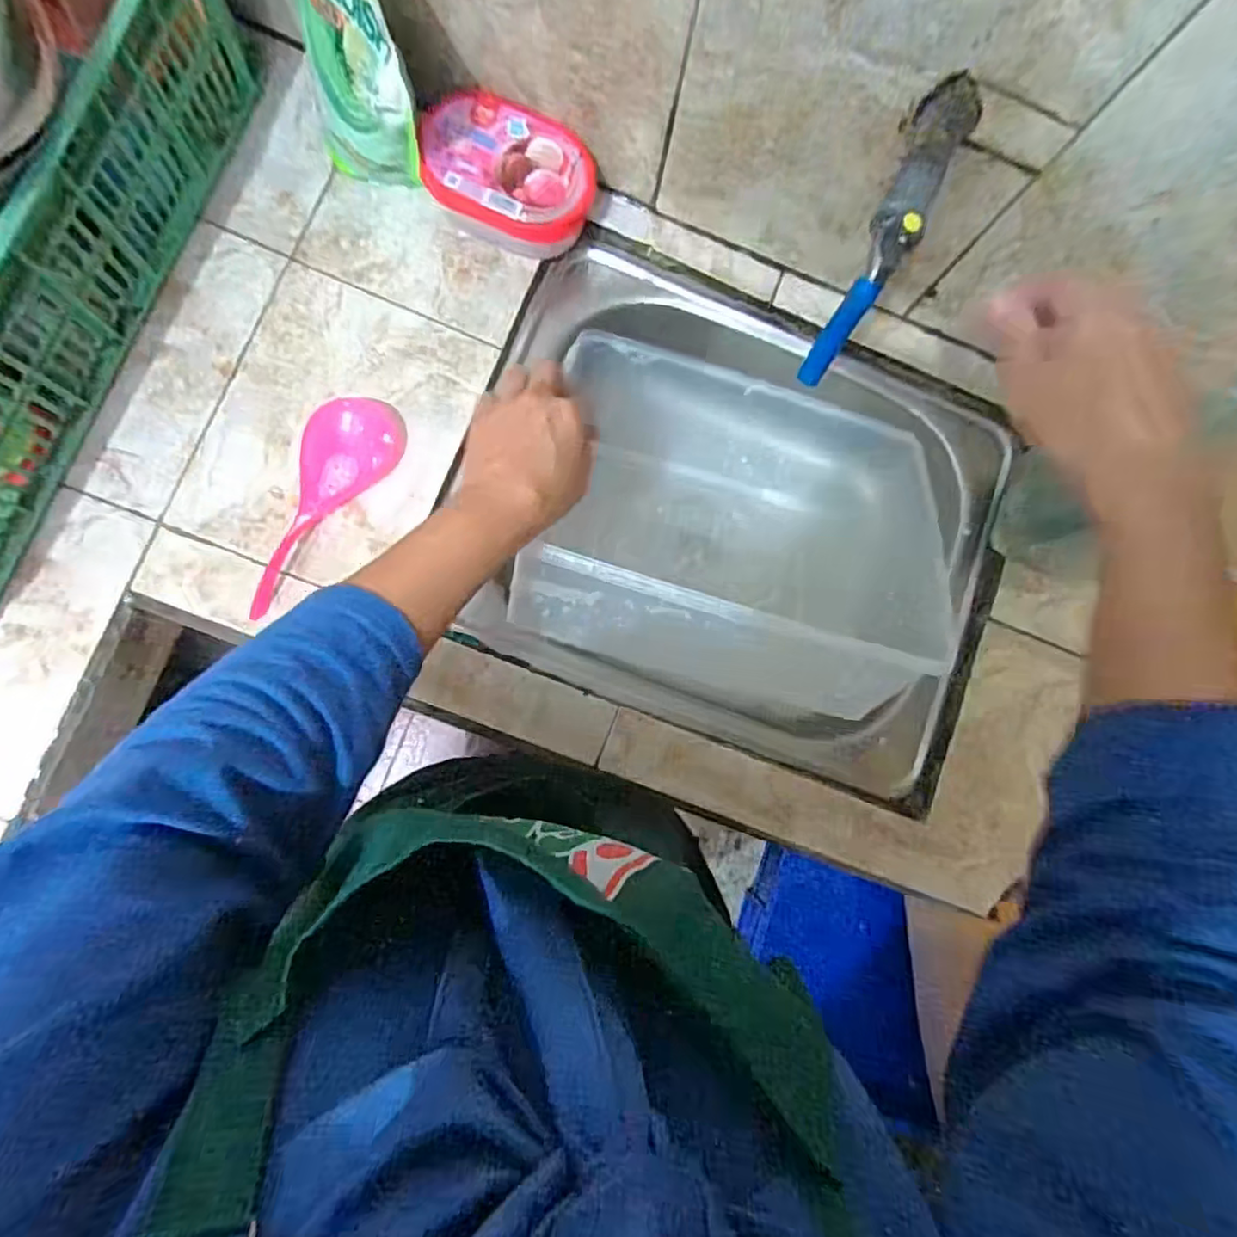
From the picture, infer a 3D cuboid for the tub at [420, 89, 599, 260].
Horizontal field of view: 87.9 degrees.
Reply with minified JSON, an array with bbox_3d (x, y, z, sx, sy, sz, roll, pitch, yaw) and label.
[{"bbox_3d":[-0.096,-0.376,0.553,0.145,0.049,0.101,28,83,-4],"label":"tub"}]

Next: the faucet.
[{"bbox_3d":[0.176,-0.253,0.427,0.051,0.094,0.169,32,83,-3],"label":"faucet"}]

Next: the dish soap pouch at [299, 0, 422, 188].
[{"bbox_3d":[-0.206,-0.417,0.476,0.066,0.184,0.134,-23,89,-8],"label":"dish soap pouch"}]

